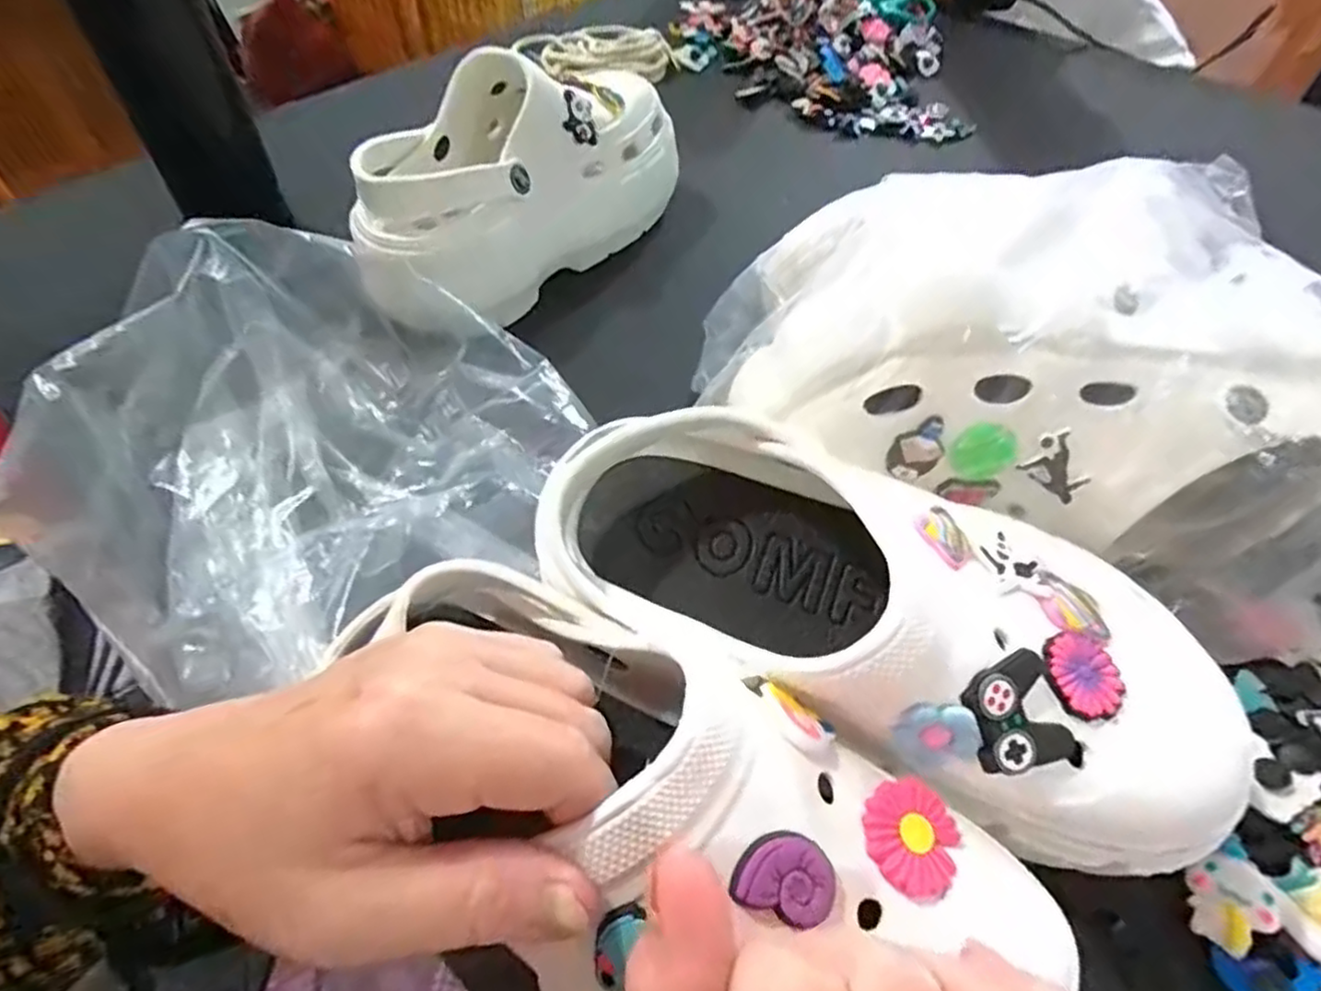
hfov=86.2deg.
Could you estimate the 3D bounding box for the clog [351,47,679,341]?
[{"bbox_3d":[-0.088,-0.186,0.437,0.104,0.110,0.234,24,56,16],"label":"clog"}]

